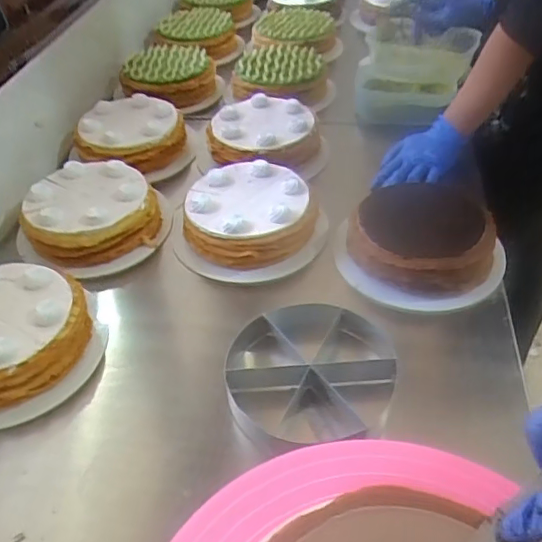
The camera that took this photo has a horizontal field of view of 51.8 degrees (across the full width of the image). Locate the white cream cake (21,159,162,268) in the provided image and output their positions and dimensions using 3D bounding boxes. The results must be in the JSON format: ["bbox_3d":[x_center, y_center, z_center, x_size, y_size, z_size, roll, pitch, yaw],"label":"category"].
[{"bbox_3d":[-0.246,-0.077,0.778,0.172,0.076,0.168,2,43,5],"label":"white cream cake"}]

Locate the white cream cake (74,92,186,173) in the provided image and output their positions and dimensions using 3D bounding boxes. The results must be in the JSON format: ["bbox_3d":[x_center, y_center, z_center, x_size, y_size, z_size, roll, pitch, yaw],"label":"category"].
[{"bbox_3d":[-0.225,-0.226,0.904,0.169,0.057,0.154,-5,42,-2],"label":"white cream cake"}]

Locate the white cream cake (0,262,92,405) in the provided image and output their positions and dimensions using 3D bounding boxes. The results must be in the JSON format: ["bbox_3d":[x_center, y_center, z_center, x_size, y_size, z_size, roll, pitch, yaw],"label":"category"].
[{"bbox_3d":[-0.290,0.069,0.615,0.171,0.076,0.165,-2,42,2],"label":"white cream cake"}]

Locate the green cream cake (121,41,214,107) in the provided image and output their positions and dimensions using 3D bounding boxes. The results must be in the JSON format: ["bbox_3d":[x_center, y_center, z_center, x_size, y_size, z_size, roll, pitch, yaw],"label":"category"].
[{"bbox_3d":[-0.197,-0.387,1.096,0.176,0.063,0.176,-3,42,2],"label":"green cream cake"}]

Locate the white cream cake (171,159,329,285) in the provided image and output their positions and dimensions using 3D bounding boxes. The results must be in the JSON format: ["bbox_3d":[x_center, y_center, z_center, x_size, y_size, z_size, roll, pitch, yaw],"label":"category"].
[{"bbox_3d":[-0.027,-0.070,0.756,0.196,0.069,0.181,-2,42,2],"label":"white cream cake"}]

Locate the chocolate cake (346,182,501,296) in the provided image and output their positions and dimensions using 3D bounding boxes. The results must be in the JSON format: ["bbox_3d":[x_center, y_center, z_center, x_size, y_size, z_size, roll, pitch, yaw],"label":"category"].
[{"bbox_3d":[0.186,-0.041,0.705,0.172,0.062,0.169,2,43,5],"label":"chocolate cake"}]

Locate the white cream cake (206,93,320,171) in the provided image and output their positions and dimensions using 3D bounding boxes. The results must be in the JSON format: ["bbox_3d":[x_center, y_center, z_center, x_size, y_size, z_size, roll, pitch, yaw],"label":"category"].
[{"bbox_3d":[-0.011,-0.216,0.895,0.176,0.052,0.177,-2,42,2],"label":"white cream cake"}]

